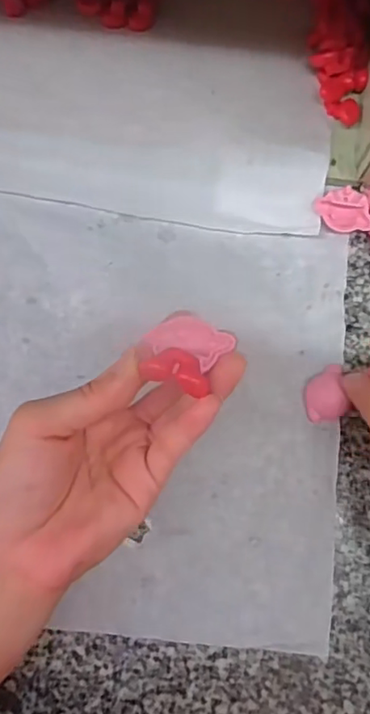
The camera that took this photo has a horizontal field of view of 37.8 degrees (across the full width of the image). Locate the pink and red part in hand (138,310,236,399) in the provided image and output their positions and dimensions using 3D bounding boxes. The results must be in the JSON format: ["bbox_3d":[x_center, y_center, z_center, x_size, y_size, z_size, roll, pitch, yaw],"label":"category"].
[{"bbox_3d":[-0.001,-0.003,0.239,0.034,0.020,0.034,31,85,1],"label":"pink and red part in hand"}]

